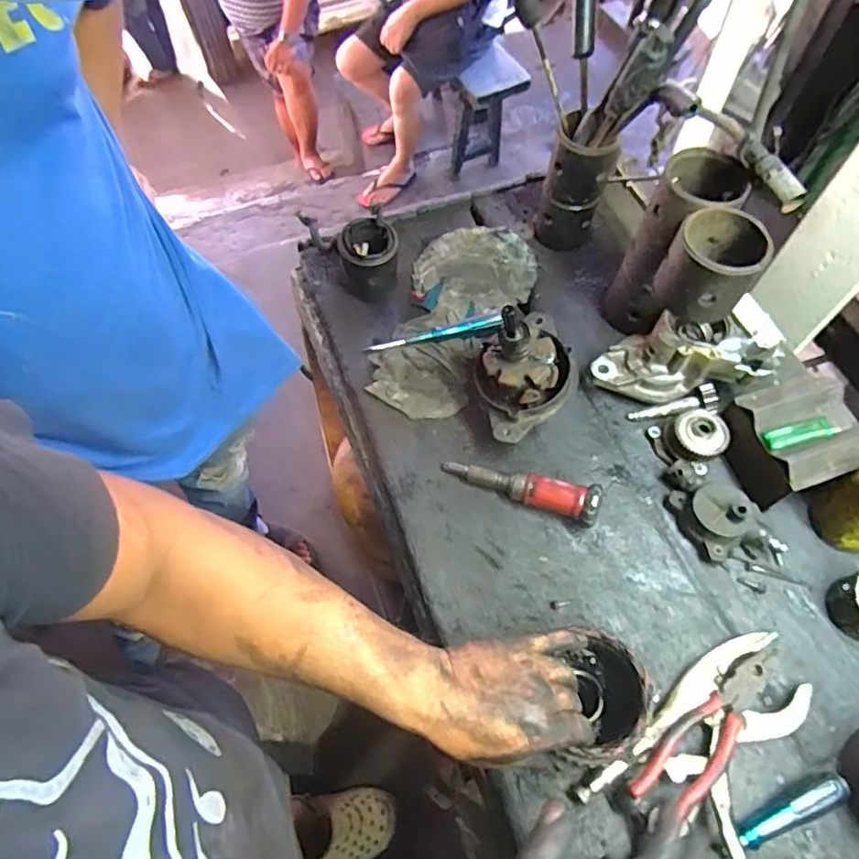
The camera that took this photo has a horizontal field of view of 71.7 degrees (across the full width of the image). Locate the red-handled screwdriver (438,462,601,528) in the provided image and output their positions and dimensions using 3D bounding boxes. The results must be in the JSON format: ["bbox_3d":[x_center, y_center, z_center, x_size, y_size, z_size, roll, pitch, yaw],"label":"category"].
[{"bbox_3d":[0.106,0.069,0.701,0.186,0.032,0.039,14,61,23],"label":"red-handled screwdriver"}]

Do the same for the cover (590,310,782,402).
[{"bbox_3d":[0.305,-0.094,0.727,0.205,0.079,0.088,-4,59,19],"label":"cover"}]

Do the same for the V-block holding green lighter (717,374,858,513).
[{"bbox_3d":[0.418,0.008,0.679,0.129,0.072,0.123,-15,62,-9],"label":"V-block holding green lighter"}]

